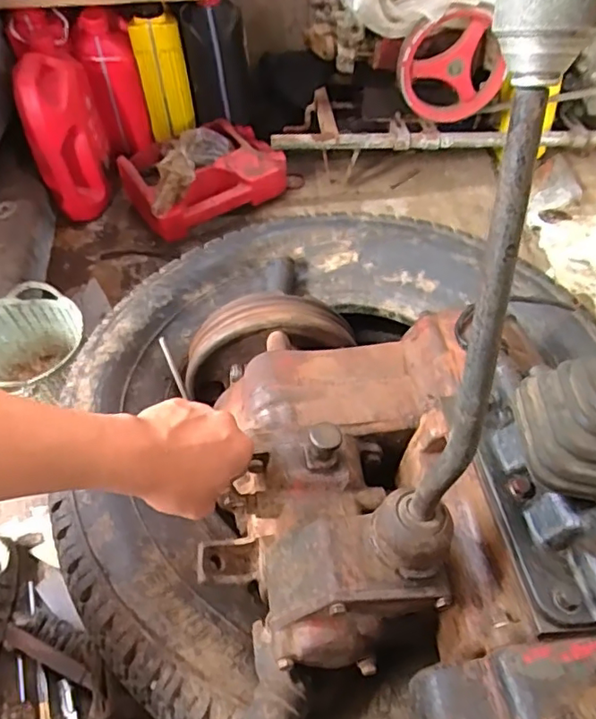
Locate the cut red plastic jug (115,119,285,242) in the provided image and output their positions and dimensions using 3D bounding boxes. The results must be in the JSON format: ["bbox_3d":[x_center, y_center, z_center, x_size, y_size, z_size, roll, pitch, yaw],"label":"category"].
[{"bbox_3d":[-0.191,-0.367,1.127,0.284,0.110,0.195,-26,56,-15],"label":"cut red plastic jug"}]

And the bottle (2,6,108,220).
[{"bbox_3d":[-0.440,-0.444,1.075,0.137,0.318,0.148,-19,55,-10],"label":"bottle"}]

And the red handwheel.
[{"bbox_3d":[0.247,-0.466,0.924,0.167,0.178,0.028,-2,54,2],"label":"red handwheel"}]

